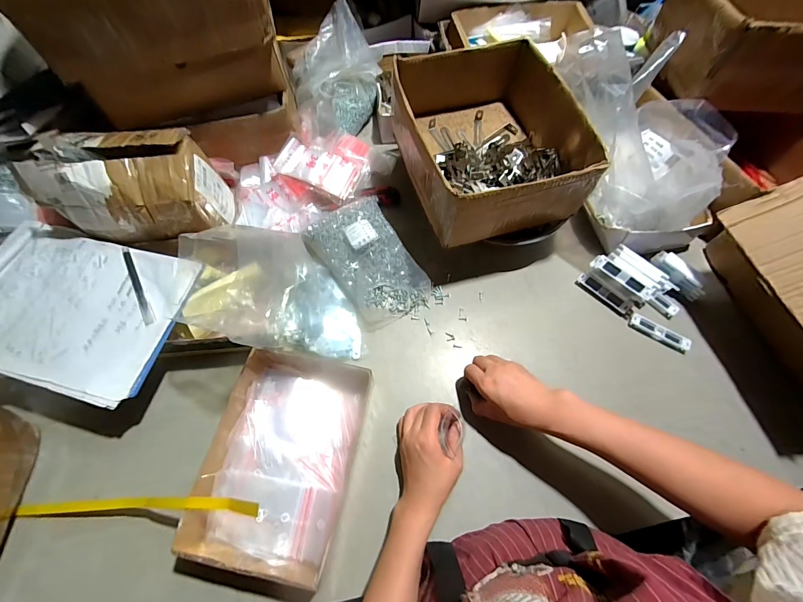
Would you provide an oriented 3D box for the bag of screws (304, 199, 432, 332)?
[{"bbox_3d":[-0.055,-0.080,0.609,0.147,0.082,0.222,-31,69,-14],"label":"bag of screws"}]

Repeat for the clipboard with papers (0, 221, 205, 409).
[{"bbox_3d":[-0.478,0.007,0.507,0.305,0.015,0.217,12,65,5],"label":"clipboard with papers"}]

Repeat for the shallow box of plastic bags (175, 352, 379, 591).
[{"bbox_3d":[-0.153,0.206,0.478,0.184,0.073,0.257,12,65,5],"label":"shallow box of plastic bags"}]

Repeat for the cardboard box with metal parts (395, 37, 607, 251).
[{"bbox_3d":[0.141,-0.266,0.585,0.258,0.117,0.300,-17,66,-9],"label":"cardboard box with metal parts"}]

